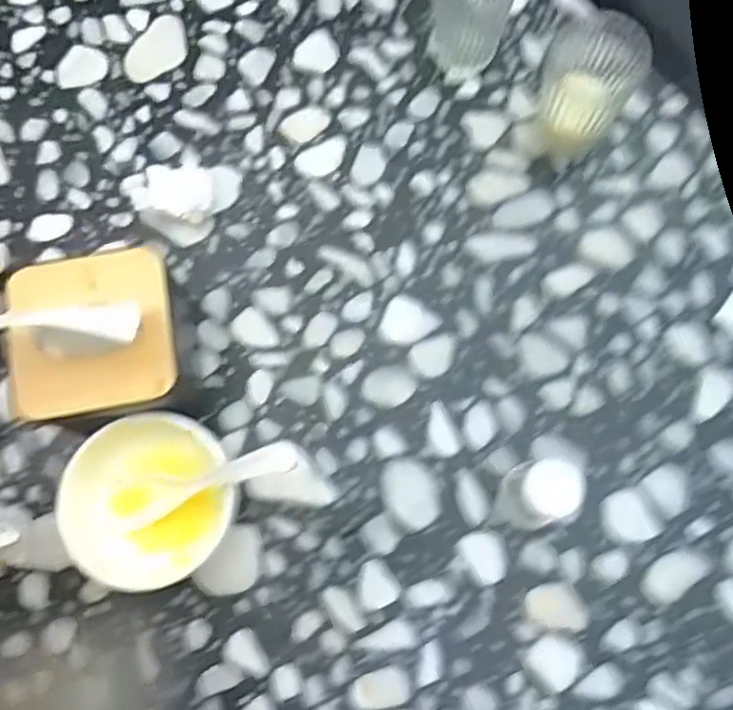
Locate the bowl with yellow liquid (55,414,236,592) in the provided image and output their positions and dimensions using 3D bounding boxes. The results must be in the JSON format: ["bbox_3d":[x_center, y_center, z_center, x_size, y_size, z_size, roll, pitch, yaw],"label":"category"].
[{"bbox_3d":[-0.151,0.102,0.489,0.112,0.054,0.114,0,76,2],"label":"bowl with yellow liquid"}]

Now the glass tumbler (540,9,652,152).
[{"bbox_3d":[0.166,-0.201,0.533,0.067,0.094,0.069,0,73,0],"label":"glass tumbler"}]

